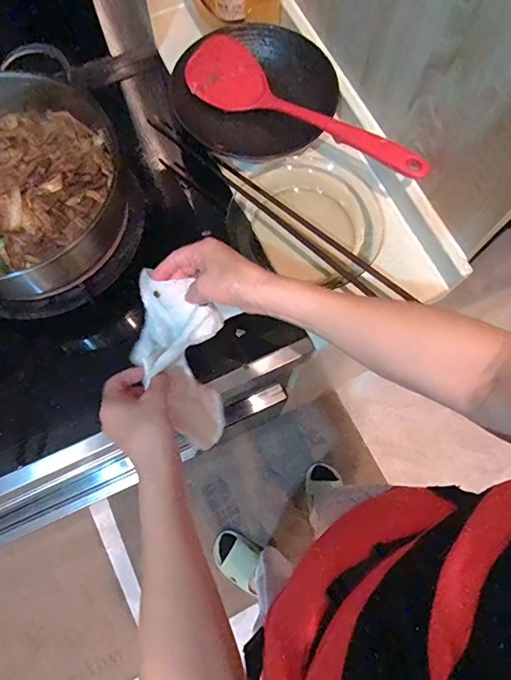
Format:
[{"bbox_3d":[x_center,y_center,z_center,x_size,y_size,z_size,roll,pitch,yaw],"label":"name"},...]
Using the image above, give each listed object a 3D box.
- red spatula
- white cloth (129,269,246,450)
[{"bbox_3d":[0.065,-0.305,0.589,0.348,0.059,0.079,31,75,9],"label":"red spatula"},{"bbox_3d":[-0.072,0.018,0.500,0.107,0.060,0.188,-15,86,-5],"label":"white cloth"}]

